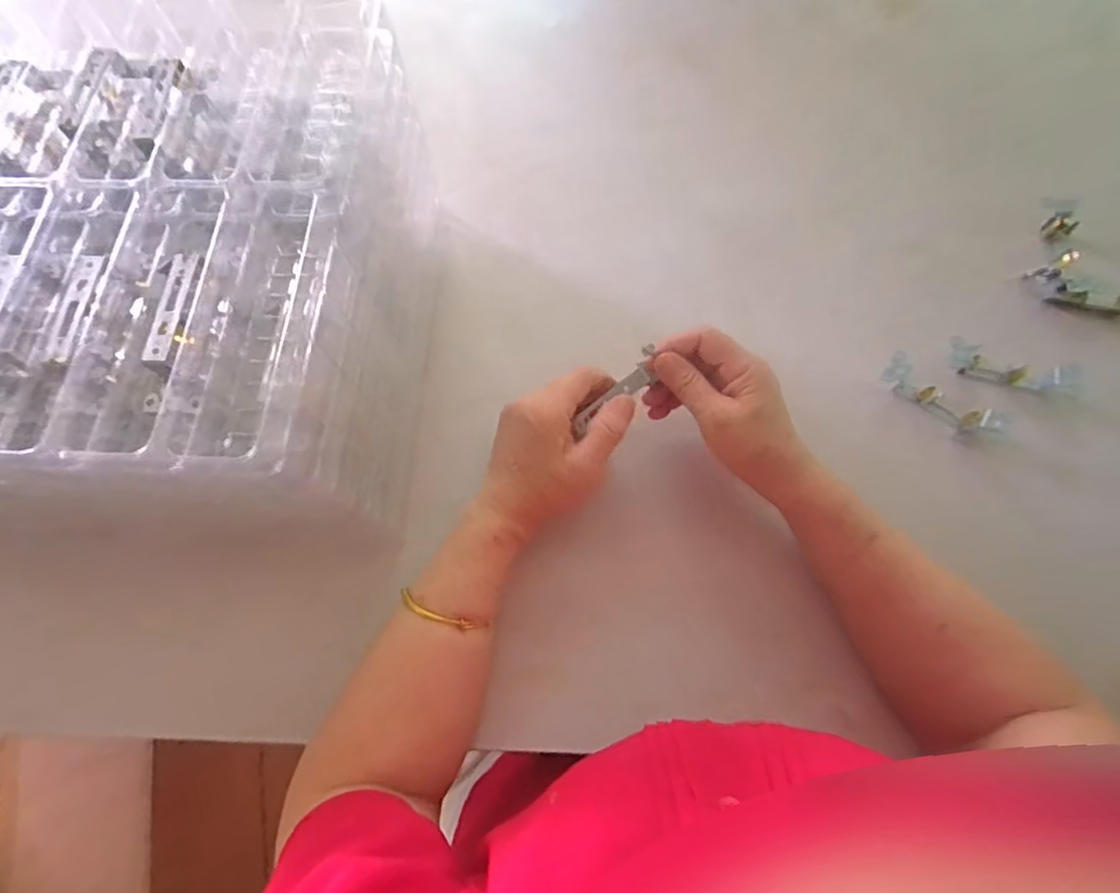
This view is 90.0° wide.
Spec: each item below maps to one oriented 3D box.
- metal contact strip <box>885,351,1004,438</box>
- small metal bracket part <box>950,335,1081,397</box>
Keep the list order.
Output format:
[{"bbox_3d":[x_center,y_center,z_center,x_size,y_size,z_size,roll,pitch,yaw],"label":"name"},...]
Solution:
[{"bbox_3d":[0.320,-0.041,0.475,0.097,0.034,0.021,36,76,10],"label":"metal contact strip"},{"bbox_3d":[0.385,-0.064,0.481,0.106,0.038,0.019,20,74,6],"label":"small metal bracket part"}]

